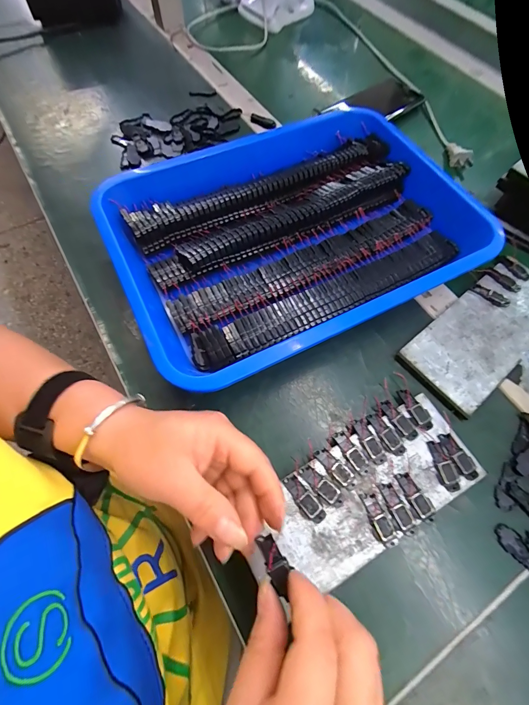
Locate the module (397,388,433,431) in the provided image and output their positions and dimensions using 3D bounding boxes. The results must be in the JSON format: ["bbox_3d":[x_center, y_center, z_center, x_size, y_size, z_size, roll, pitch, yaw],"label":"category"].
[{"bbox_3d":[0.132,0.049,0.275,0.016,0.004,0.039,-26,69,-13],"label":"module"}]

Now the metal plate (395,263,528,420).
[{"bbox_3d":[0.224,-0.025,0.317,0.193,0.008,0.080,-38,72,-17],"label":"metal plate"}]

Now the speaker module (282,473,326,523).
[{"bbox_3d":[0.030,0.111,0.242,0.013,0.005,0.039,-36,71,-16],"label":"speaker module"}]

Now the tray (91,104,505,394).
[{"bbox_3d":[0.035,-0.134,0.341,0.376,0.052,0.269,-25,69,-12],"label":"tray"}]

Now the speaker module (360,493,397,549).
[{"bbox_3d":[0.087,0.126,0.239,0.014,0.005,0.038,-22,68,-11],"label":"speaker module"}]

